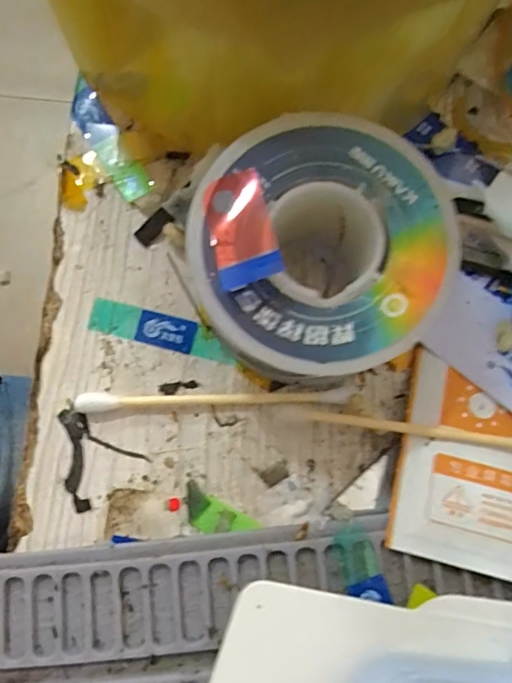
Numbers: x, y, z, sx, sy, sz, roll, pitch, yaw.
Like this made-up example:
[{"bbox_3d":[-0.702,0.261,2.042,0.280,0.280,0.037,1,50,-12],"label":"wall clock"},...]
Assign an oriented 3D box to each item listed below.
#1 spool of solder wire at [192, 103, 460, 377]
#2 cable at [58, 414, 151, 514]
[{"bbox_3d":[0.013,-0.017,0.113,0.052,0.033,0.052,-9,80,-4],"label":"spool of solder wire"},{"bbox_3d":[-0.041,0.027,0.119,0.019,0.004,0.021,-41,84,-9],"label":"cable"}]

